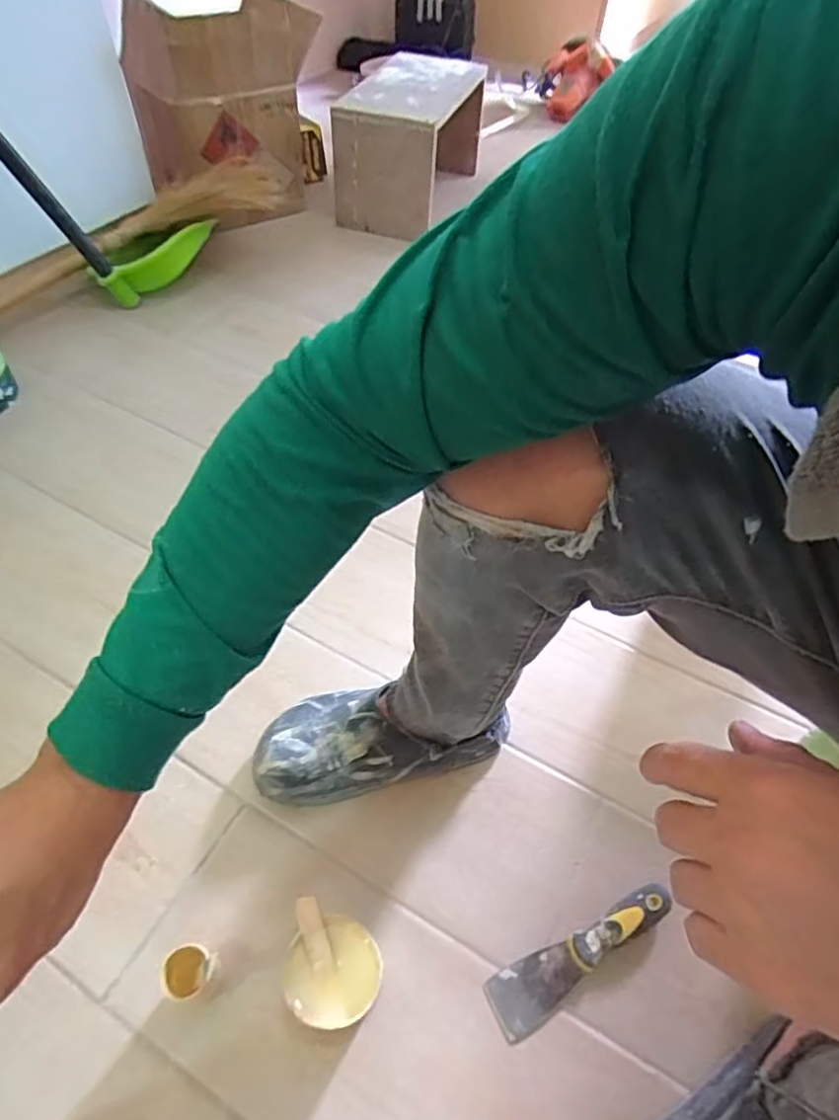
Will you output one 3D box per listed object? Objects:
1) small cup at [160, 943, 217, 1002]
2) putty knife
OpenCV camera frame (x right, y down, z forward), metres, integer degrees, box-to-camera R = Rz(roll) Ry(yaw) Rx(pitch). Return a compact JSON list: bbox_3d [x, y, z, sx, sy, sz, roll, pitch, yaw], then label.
[{"bbox_3d":[-0.197,0.360,0.542,0.044,0.068,0.040,2,51,-2],"label":"small cup"},{"bbox_3d":[0.152,0.365,0.582,0.190,0.034,0.049,-23,56,-21],"label":"putty knife"}]

